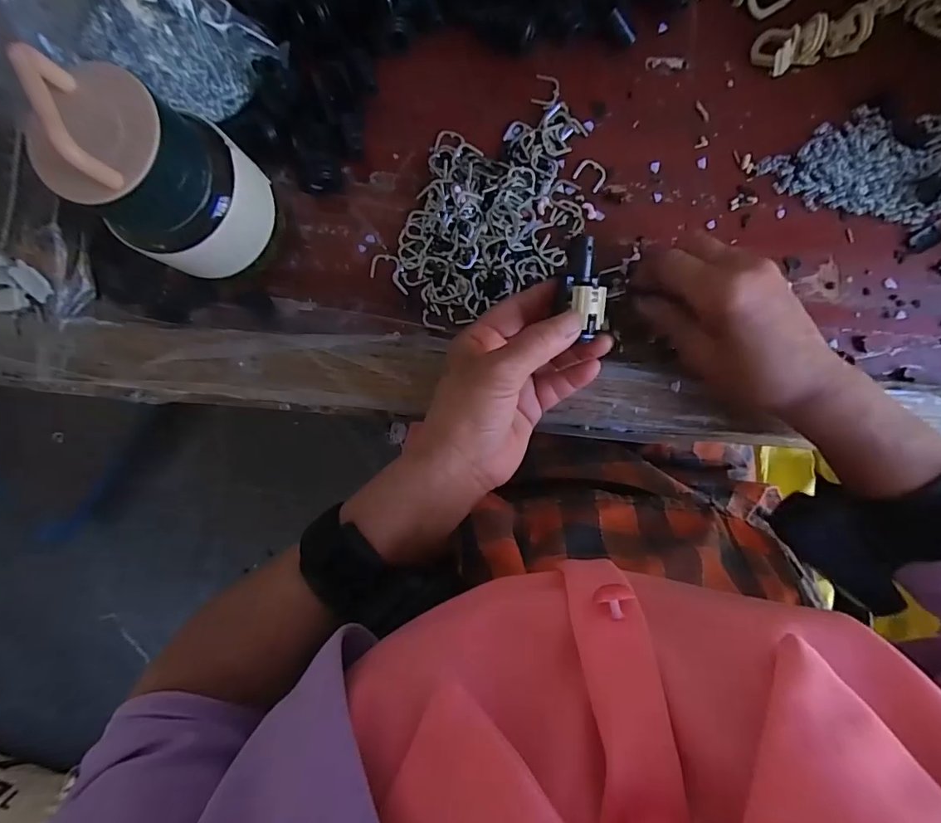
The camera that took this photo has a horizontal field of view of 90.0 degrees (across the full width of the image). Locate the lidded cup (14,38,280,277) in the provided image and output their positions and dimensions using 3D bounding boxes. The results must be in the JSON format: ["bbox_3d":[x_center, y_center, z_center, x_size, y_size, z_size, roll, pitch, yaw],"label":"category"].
[{"bbox_3d":[-0.153,-0.115,0.243,0.065,0.130,0.074,25,92,1],"label":"lidded cup"}]

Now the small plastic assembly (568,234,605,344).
[{"bbox_3d":[0.059,-0.062,0.241,0.019,0.017,0.050,-2,87,2],"label":"small plastic assembly"}]

